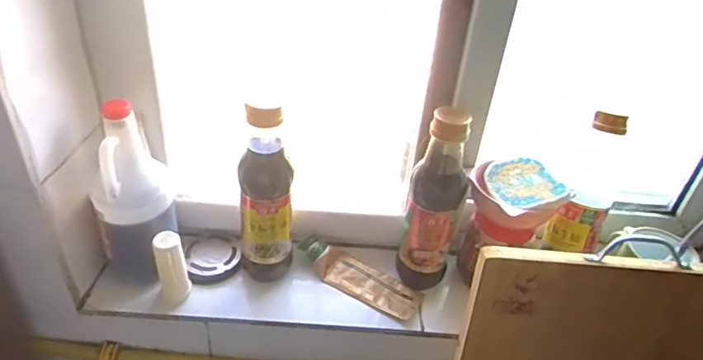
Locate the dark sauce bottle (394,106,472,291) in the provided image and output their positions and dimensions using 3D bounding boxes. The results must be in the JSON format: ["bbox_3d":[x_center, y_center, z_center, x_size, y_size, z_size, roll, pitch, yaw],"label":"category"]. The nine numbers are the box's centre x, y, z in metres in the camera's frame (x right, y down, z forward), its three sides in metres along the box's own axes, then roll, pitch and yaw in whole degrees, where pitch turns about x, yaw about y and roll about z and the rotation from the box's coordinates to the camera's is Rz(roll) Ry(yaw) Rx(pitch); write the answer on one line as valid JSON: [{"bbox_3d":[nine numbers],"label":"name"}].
[{"bbox_3d":[0.101,0.024,0.630,0.062,0.237,0.068,15,38,11],"label":"dark sauce bottle"}]

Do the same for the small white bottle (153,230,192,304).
[{"bbox_3d":[-0.206,0.100,0.609,0.033,0.083,0.032,-9,39,-19],"label":"small white bottle"}]

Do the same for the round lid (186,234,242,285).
[{"bbox_3d":[-0.179,0.099,0.684,0.064,0.017,0.073,-9,39,-19],"label":"round lid"}]

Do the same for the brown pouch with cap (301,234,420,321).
[{"bbox_3d":[0.013,0.117,0.674,0.164,0.037,0.055,23,40,21],"label":"brown pouch with cap"}]

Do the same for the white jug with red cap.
[{"bbox_3d":[-0.249,0.015,0.604,0.083,0.221,0.078,-12,41,-23],"label":"white jug with red cap"}]

